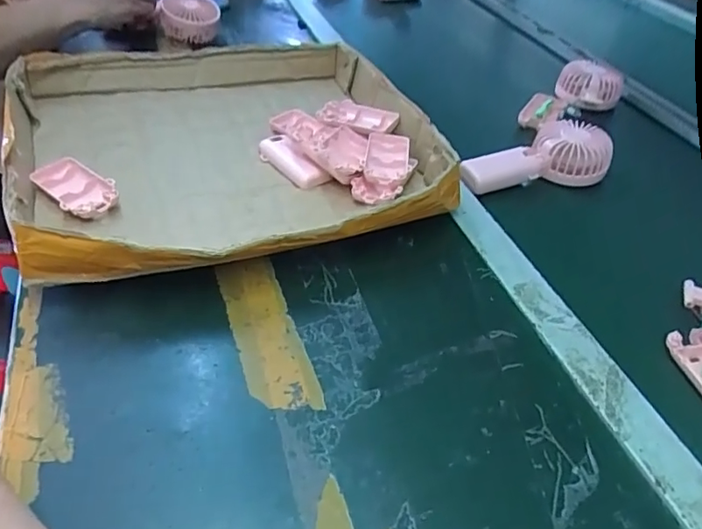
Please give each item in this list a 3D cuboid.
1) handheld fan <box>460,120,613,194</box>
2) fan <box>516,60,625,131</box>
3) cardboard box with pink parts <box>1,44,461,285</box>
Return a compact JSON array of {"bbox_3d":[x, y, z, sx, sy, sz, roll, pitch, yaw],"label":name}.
[{"bbox_3d":[0.207,-0.122,0.608,0.168,0.046,0.080,-16,47,-22],"label":"handheld fan"},{"bbox_3d":[0.300,-0.227,0.739,0.088,0.050,0.155,31,48,25],"label":"fan"},{"bbox_3d":[-0.125,-0.135,0.575,0.402,0.066,0.397,-14,46,-21],"label":"cardboard box with pink parts"}]

